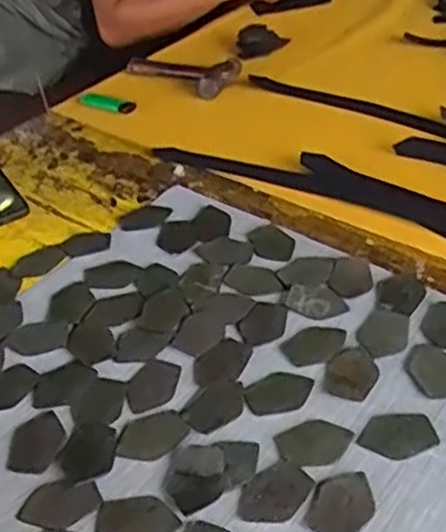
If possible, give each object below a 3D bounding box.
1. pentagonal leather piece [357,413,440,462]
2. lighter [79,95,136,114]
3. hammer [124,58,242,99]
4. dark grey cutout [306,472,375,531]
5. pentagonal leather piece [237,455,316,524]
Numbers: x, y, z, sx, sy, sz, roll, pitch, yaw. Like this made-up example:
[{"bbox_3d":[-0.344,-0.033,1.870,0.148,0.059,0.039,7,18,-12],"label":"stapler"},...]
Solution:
[{"bbox_3d":[0.127,0.123,0.529,0.055,0.004,0.039,-12,41,-8],"label":"pentagonal leather piece"},{"bbox_3d":[-0.151,-0.214,0.948,0.078,0.008,0.029,15,44,22],"label":"lighter"},{"bbox_3d":[-0.051,-0.273,0.997,0.159,0.022,0.085,25,49,31],"label":"hammer"},{"bbox_3d":[0.081,0.160,0.491,0.039,0.004,0.053,22,47,29],"label":"dark grey cutout"},{"bbox_3d":[0.036,0.158,0.501,0.038,0.004,0.055,27,50,32],"label":"pentagonal leather piece"}]

